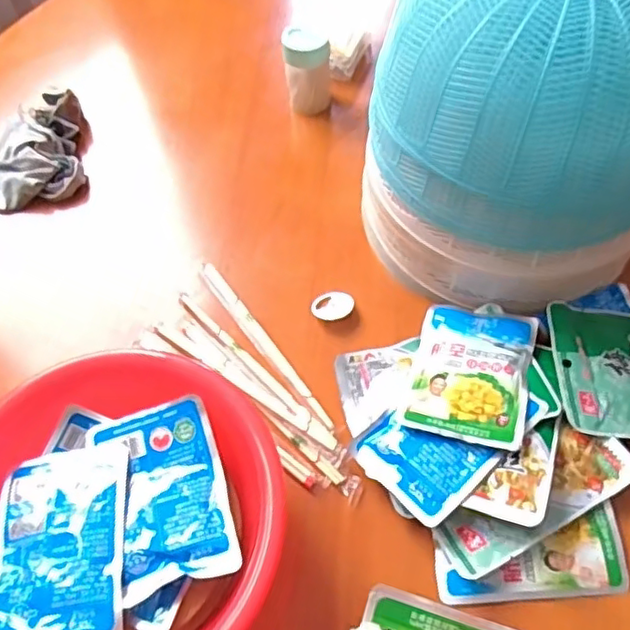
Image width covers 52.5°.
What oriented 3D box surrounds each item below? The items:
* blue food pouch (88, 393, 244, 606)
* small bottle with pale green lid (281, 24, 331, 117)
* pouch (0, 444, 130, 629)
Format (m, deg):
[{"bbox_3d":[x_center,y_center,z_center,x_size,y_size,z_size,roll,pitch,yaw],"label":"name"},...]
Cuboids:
[{"bbox_3d":[-0.103,0.121,0.436,0.078,0.014,0.125,-17,59,-7],"label":"blue food pouch"},{"bbox_3d":[-0.007,-0.254,0.677,0.046,0.091,0.037,-4,57,2],"label":"small bottle with pale green lid"},{"bbox_3d":[-0.169,0.150,0.418,0.088,0.017,0.129,-7,58,-1],"label":"pouch"}]

